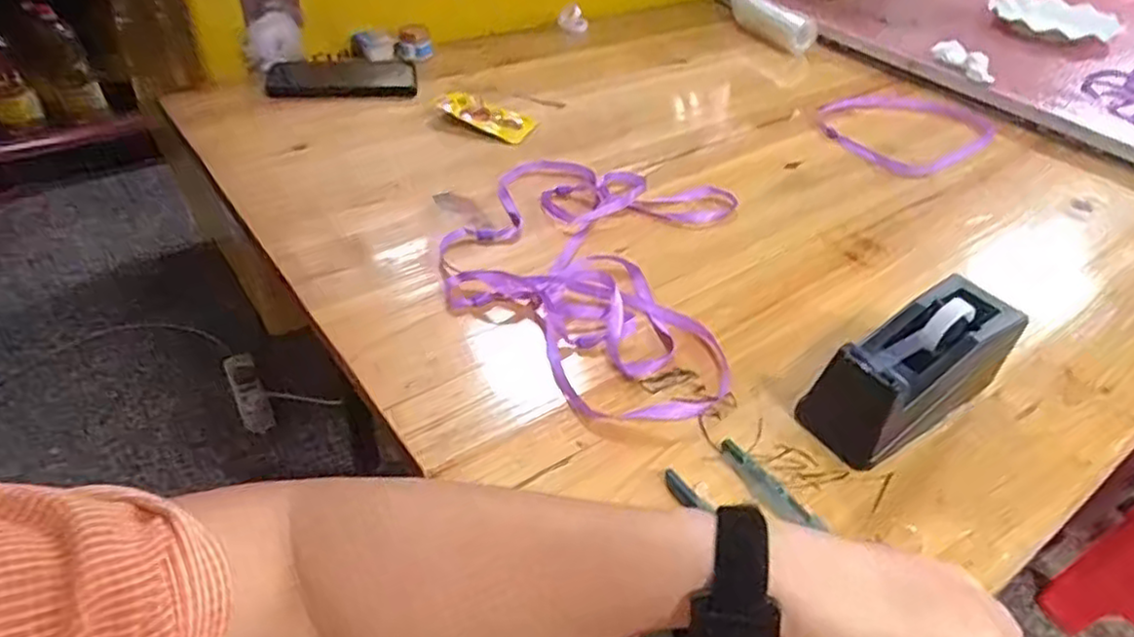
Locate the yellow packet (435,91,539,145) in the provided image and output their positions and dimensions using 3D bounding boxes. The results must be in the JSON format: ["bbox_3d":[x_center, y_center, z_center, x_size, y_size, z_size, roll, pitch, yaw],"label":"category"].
[{"bbox_3d":[-0.088,-0.217,0.755,0.108,0.021,0.043,19,43,13],"label":"yellow packet"}]

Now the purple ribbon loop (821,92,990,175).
[{"bbox_3d":[0.397,-0.225,0.828,0.217,0.010,0.155,-26,51,-32],"label":"purple ribbon loop"}]

